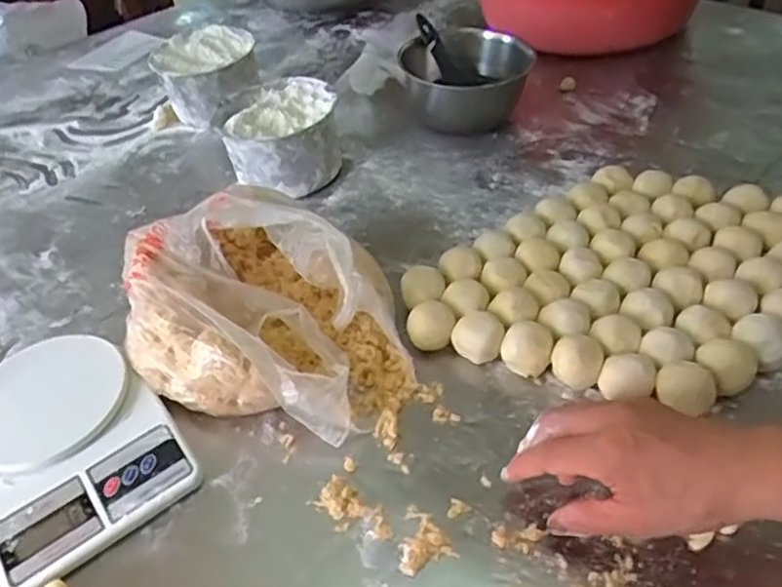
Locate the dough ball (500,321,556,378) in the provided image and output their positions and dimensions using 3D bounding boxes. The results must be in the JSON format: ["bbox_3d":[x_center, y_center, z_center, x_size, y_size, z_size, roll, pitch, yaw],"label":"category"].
[{"bbox_3d":[0.117,0.048,0.551,0.042,0.044,0.033,9,45,16],"label":"dough ball"}]

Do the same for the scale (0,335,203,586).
[{"bbox_3d":[-0.267,0.123,0.525,0.149,0.042,0.202,-32,49,-25],"label":"scale"}]

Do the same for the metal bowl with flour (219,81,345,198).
[{"bbox_3d":[-0.130,-0.193,0.807,0.121,0.092,0.139,0,43,7],"label":"metal bowl with flour"}]

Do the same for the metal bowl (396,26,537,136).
[{"bbox_3d":[0.097,-0.292,0.881,0.178,0.088,0.203,10,45,17],"label":"metal bowl"}]

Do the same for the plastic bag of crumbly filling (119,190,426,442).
[{"bbox_3d":[-0.103,0.009,0.564,0.240,0.121,0.183,9,45,16],"label":"plastic bag of crumbly filling"}]

